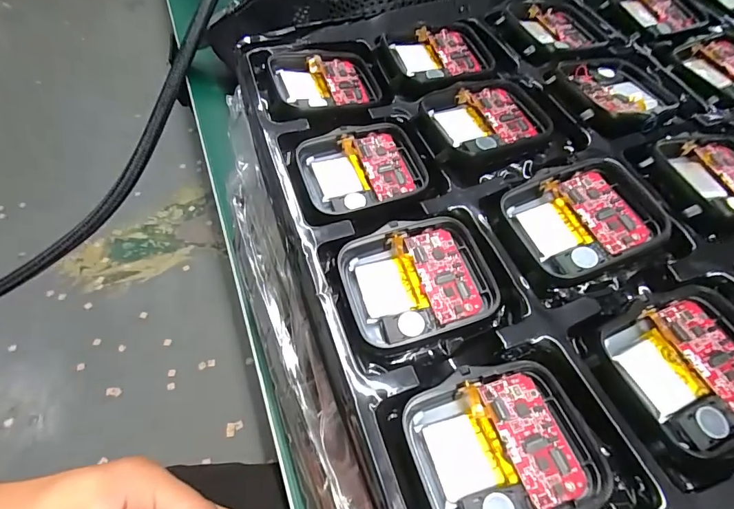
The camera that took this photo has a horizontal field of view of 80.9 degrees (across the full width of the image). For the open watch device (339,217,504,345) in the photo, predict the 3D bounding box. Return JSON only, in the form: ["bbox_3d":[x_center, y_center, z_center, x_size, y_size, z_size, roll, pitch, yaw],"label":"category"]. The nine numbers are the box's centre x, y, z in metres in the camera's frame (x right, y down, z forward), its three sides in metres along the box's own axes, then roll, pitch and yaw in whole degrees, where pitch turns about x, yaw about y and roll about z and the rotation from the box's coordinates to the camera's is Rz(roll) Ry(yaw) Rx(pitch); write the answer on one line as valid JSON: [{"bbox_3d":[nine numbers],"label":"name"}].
[{"bbox_3d":[0.015,0.007,0.130,0.043,0.007,0.036,-15,56,-8],"label":"open watch device"}]

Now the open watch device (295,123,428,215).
[{"bbox_3d":[-0.002,-0.032,0.158,0.044,0.009,0.034,-10,55,-5],"label":"open watch device"}]

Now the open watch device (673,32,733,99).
[{"bbox_3d":[0.160,-0.084,0.188,0.039,0.007,0.035,-23,58,-15],"label":"open watch device"}]

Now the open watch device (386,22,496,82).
[{"bbox_3d":[0.032,-0.088,0.186,0.041,0.005,0.039,-9,55,-6],"label":"open watch device"}]

